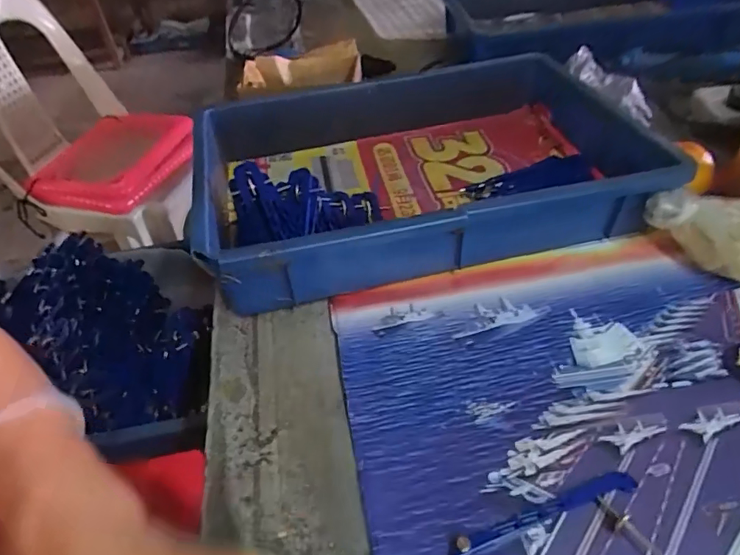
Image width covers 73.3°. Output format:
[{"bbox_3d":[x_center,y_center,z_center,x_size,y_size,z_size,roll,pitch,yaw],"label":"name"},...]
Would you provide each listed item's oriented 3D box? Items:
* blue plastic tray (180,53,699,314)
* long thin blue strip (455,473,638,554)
[{"bbox_3d":[0.043,-0.123,0.522,0.422,0.079,0.316,-11,44,-7],"label":"blue plastic tray"},{"bbox_3d":[0.102,0.139,0.296,0.127,0.008,0.013,-15,44,-11],"label":"long thin blue strip"}]

